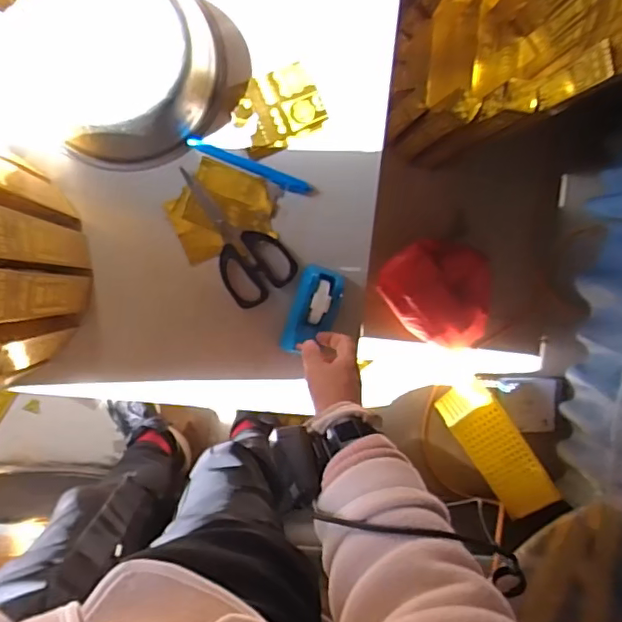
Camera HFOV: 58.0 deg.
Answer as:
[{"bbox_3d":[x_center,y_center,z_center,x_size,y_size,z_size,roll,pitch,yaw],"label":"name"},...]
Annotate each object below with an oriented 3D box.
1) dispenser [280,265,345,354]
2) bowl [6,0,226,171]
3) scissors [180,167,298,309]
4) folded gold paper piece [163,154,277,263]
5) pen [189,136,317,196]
[{"bbox_3d":[0.004,0.001,0.691,0.053,0.049,0.109,17,92,-7],"label":"dispenser"},{"bbox_3d":[-0.231,-0.285,0.649,0.240,0.058,0.215,11,92,-7],"label":"bowl"},{"bbox_3d":[-0.097,-0.096,0.695,0.090,0.012,0.180,-35,96,-3],"label":"scissors"},{"bbox_3d":[-0.113,-0.130,0.699,0.123,0.013,0.110,-24,96,-4],"label":"folded gold paper piece"},{"bbox_3d":[-0.073,-0.180,0.706,0.169,0.010,0.019,21,91,-7],"label":"pen"}]

